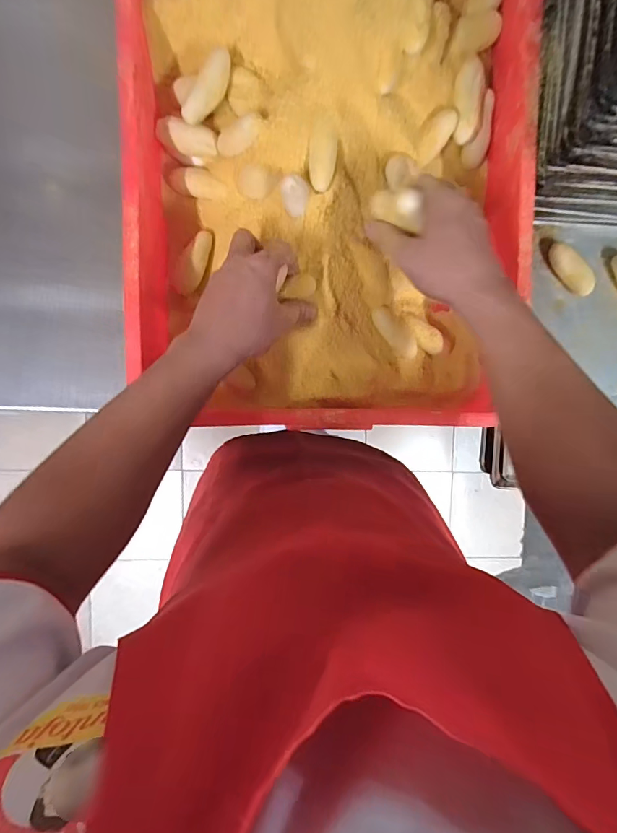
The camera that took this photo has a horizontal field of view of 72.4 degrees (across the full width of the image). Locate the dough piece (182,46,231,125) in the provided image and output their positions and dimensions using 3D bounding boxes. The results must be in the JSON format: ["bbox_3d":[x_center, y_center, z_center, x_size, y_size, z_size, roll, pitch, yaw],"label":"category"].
[{"bbox_3d":[-0.102,-0.335,0.432,0.023,0.017,0.073,38,107,-5],"label":"dough piece"}]

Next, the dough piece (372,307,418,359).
[{"bbox_3d":[0.103,-0.099,0.496,0.024,0.016,0.071,-45,96,1],"label":"dough piece"}]

